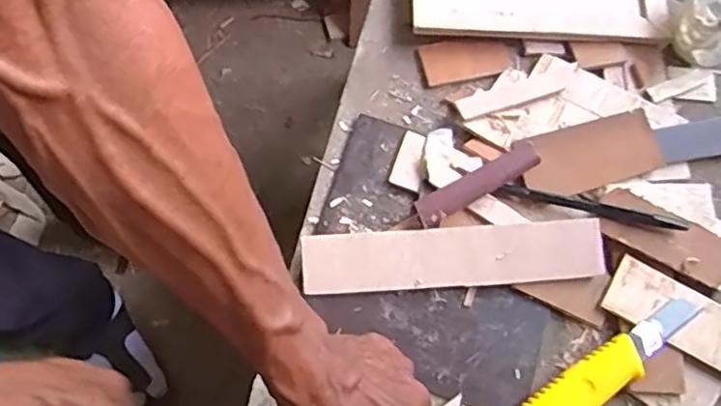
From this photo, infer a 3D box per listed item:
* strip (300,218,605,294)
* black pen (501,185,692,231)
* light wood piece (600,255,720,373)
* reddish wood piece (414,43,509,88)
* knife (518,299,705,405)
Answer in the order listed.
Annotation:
[{"bbox_3d":[0.066,0.039,0.463,0.213,0.007,0.043,-3,80,-1],"label":"strip"},{"bbox_3d":[0.173,0.003,0.474,0.135,0.008,0.010,13,71,4],"label":"black pen"},{"bbox_3d":[0.234,0.084,0.461,0.111,0.008,0.045,29,73,10],"label":"light wood piece"},{"bbox_3d":[0.088,-0.121,0.535,0.075,0.005,0.038,-13,71,-5],"label":"reddish wood piece"},{"bbox_3d":[0.160,0.124,0.439,0.185,0.019,0.037,-35,74,-12],"label":"knife"}]

